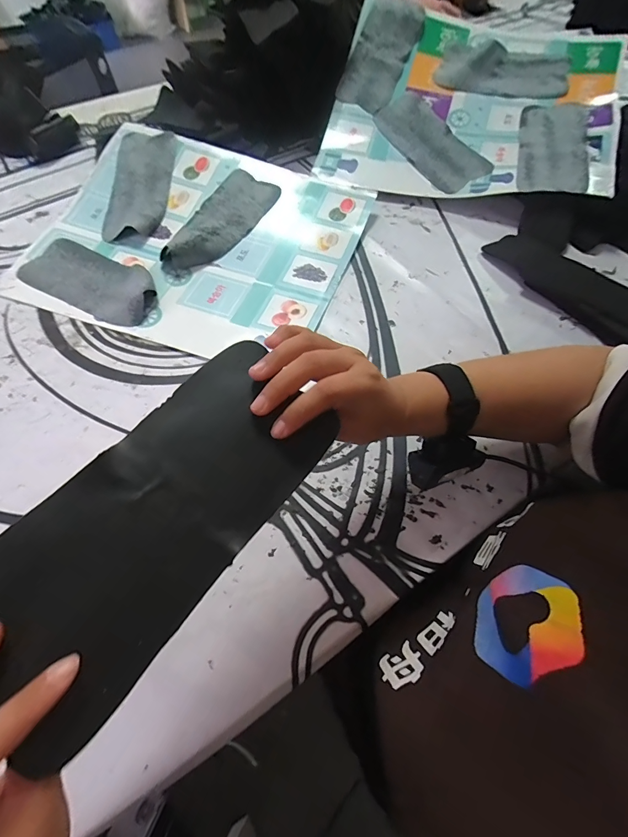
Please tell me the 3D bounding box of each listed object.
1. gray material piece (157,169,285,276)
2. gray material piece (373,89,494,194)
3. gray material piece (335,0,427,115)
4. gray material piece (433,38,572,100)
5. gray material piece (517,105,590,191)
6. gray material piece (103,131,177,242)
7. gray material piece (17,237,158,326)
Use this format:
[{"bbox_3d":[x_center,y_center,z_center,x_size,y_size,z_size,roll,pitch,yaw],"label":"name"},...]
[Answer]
[{"bbox_3d":[-0.155,-0.314,0.594,0.095,0.042,0.237,30,63,16],"label":"gray material piece"},{"bbox_3d":[0.207,-0.496,0.665,0.113,0.023,0.236,-35,75,-5],"label":"gray material piece"},{"bbox_3d":[0.127,-0.692,0.702,0.102,0.025,0.252,25,86,0],"label":"gray material piece"},{"bbox_3d":[0.346,-0.639,0.680,0.228,0.028,0.107,12,78,5],"label":"gray material piece"},{"bbox_3d":[0.393,-0.447,0.609,0.099,0.010,0.240,6,70,20],"label":"gray material piece"},{"bbox_3d":[-0.291,-0.396,0.619,0.098,0.019,0.236,0,71,3],"label":"gray material piece"},{"bbox_3d":[-0.320,-0.202,0.533,0.221,0.025,0.096,27,62,15],"label":"gray material piece"}]

